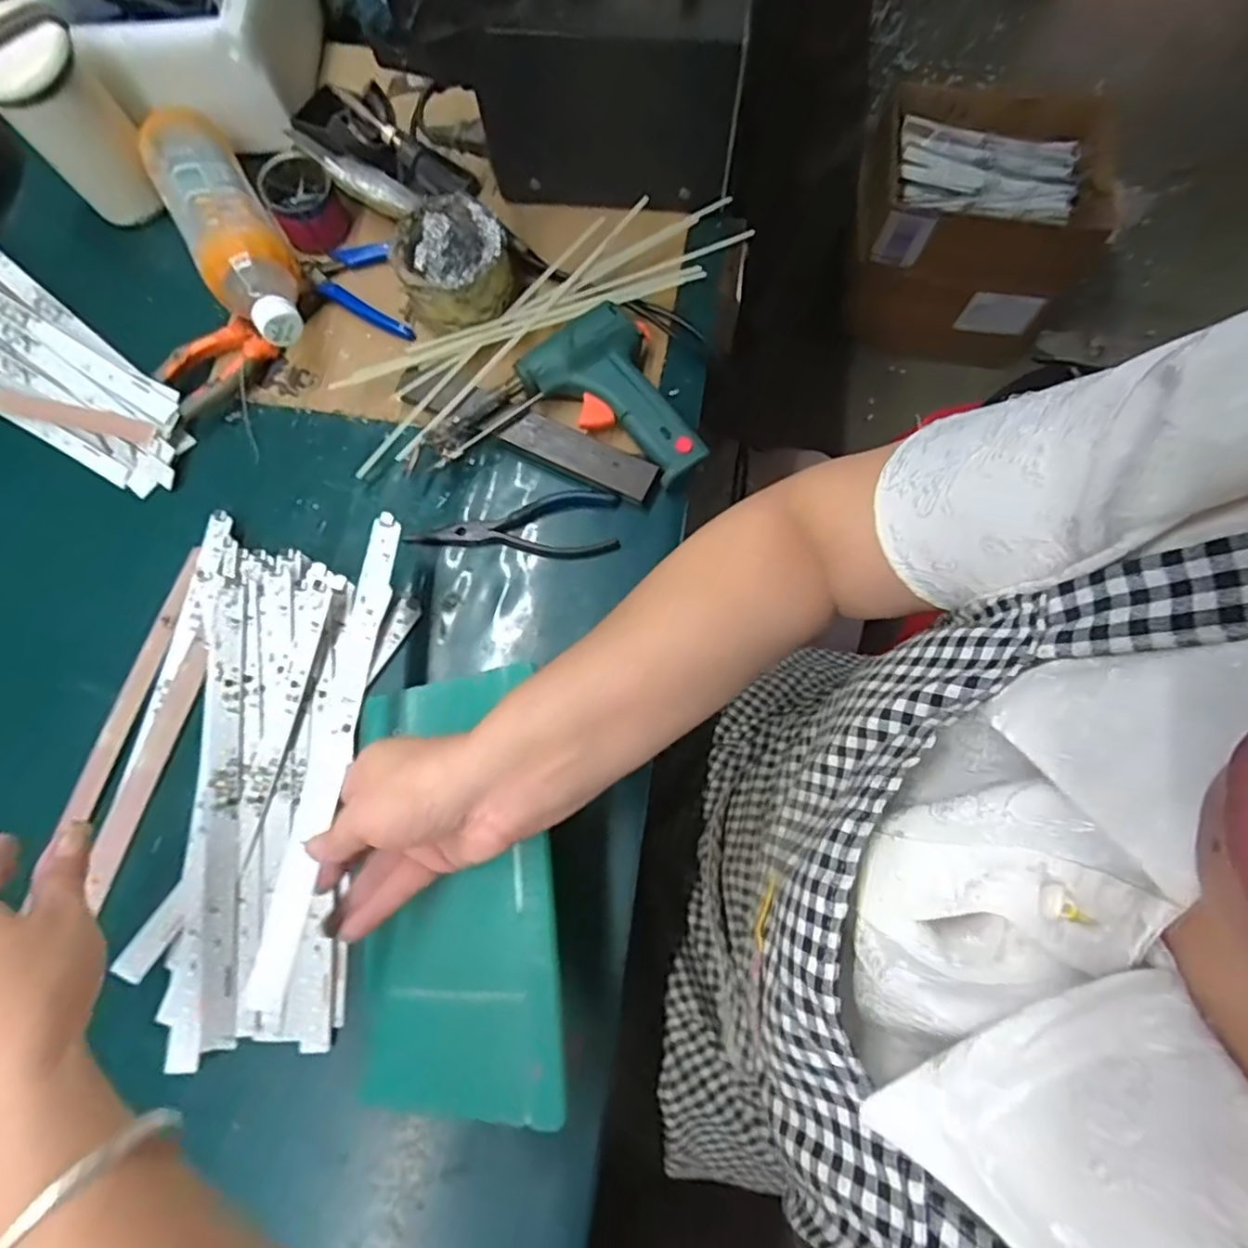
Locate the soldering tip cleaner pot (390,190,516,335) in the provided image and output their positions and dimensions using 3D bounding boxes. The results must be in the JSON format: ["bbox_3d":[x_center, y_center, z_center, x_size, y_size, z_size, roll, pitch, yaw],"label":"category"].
[{"bbox_3d":[-0.128,-0.272,0.501,0.084,0.071,0.087,0,74,1],"label":"soldering tip cleaner pot"}]

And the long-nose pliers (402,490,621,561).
[{"bbox_3d":[-0.080,-0.073,0.490,0.151,0.007,0.051,0,74,1],"label":"long-nose pliers"}]

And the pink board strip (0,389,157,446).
[{"bbox_3d":[-0.491,-0.175,0.520,0.277,0.005,0.019,13,96,7],"label":"pink board strip"}]

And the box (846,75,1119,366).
[{"bbox_3d":[0.596,-0.683,1.183,0.386,0.295,0.271,5,75,2],"label":"box"}]

